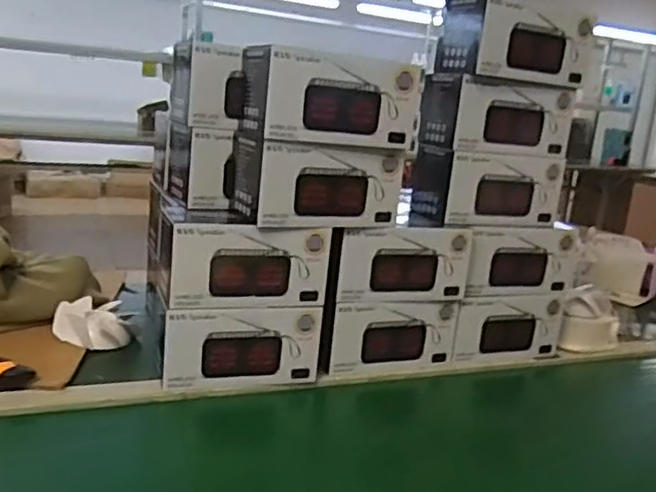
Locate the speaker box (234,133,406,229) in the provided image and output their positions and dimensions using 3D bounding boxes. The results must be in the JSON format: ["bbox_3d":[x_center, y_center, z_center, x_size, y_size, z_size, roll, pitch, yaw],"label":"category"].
[{"bbox_3d":[-0.010,-0.083,0.848,0.202,0.100,0.089,0,14,-24],"label":"speaker box"}]

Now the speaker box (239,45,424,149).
[{"bbox_3d":[0.005,-0.184,0.822,0.204,0.103,0.108,0,14,-24],"label":"speaker box"}]

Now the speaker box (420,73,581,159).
[{"bbox_3d":[0.254,-0.196,0.995,0.211,0.105,0.109,1,13,-19],"label":"speaker box"}]

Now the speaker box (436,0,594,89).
[{"bbox_3d":[0.264,-0.290,0.951,0.191,0.097,0.124,-1,15,-29],"label":"speaker box"}]

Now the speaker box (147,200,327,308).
[{"bbox_3d":[-0.113,0.013,0.841,0.212,0.101,0.103,1,13,-20],"label":"speaker box"}]

